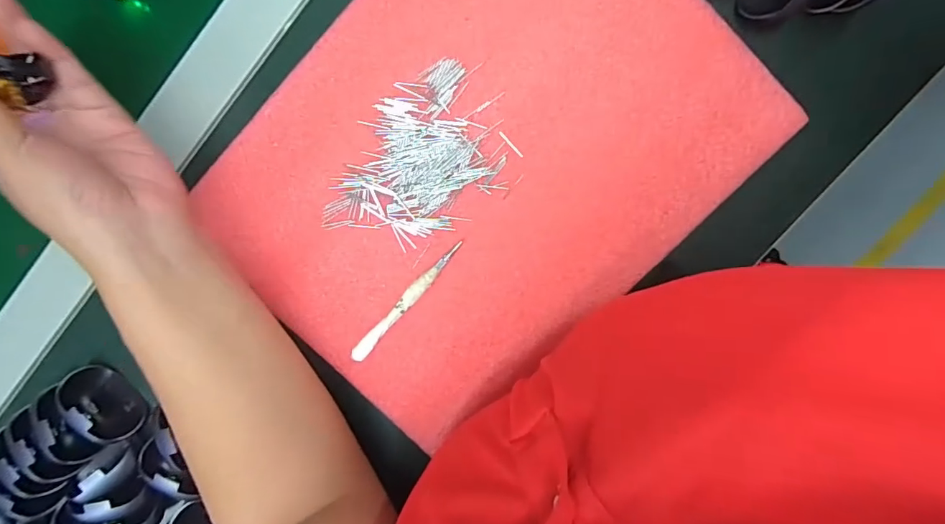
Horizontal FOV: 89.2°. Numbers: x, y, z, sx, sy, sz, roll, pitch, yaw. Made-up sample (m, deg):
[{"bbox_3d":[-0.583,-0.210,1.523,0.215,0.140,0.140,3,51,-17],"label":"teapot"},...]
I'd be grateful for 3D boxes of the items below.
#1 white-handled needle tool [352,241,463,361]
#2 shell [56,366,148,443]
[{"bbox_3d":[-0.045,0.027,0.330,0.011,0.007,0.107,43,97,-4],"label":"white-handled needle tool"},{"bbox_3d":[-0.265,0.102,0.343,0.027,0.034,0.057,-24,96,5],"label":"shell"}]

